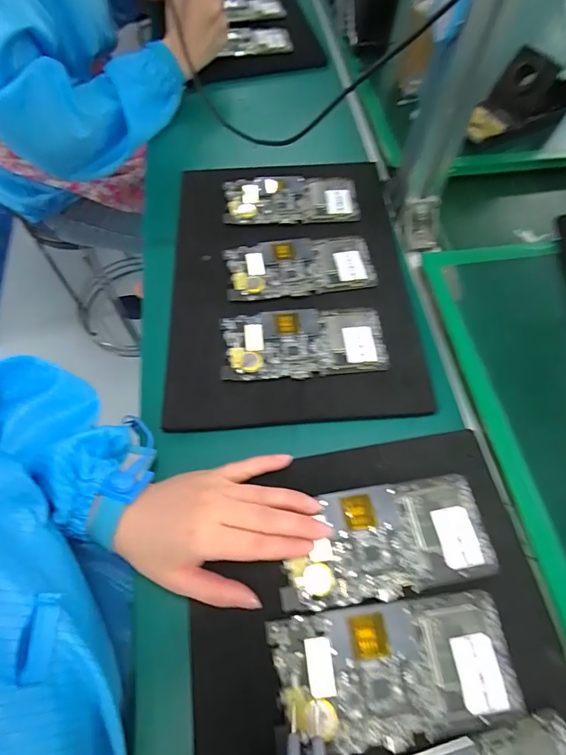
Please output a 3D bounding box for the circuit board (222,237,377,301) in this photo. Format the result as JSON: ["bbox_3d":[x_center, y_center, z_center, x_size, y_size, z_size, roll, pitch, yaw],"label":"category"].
[{"bbox_3d":[0.019,-0.120,0.424,0.154,0.006,0.069,-5,64,-3],"label":"circuit board"}]

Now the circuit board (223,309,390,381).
[{"bbox_3d":[0.020,-0.035,0.384,0.154,0.006,0.072,-2,64,-2],"label":"circuit board"}]

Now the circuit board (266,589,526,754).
[{"bbox_3d":[0.073,0.187,0.255,0.153,0.007,0.071,-6,64,-3],"label":"circuit board"}]

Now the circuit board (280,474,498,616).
[{"bbox_3d":[0.075,0.118,0.292,0.152,0.010,0.073,-9,64,-4],"label":"circuit board"}]

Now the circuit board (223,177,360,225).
[{"bbox_3d":[0.010,-0.210,0.468,0.155,0.008,0.069,-2,64,-2],"label":"circuit board"}]

